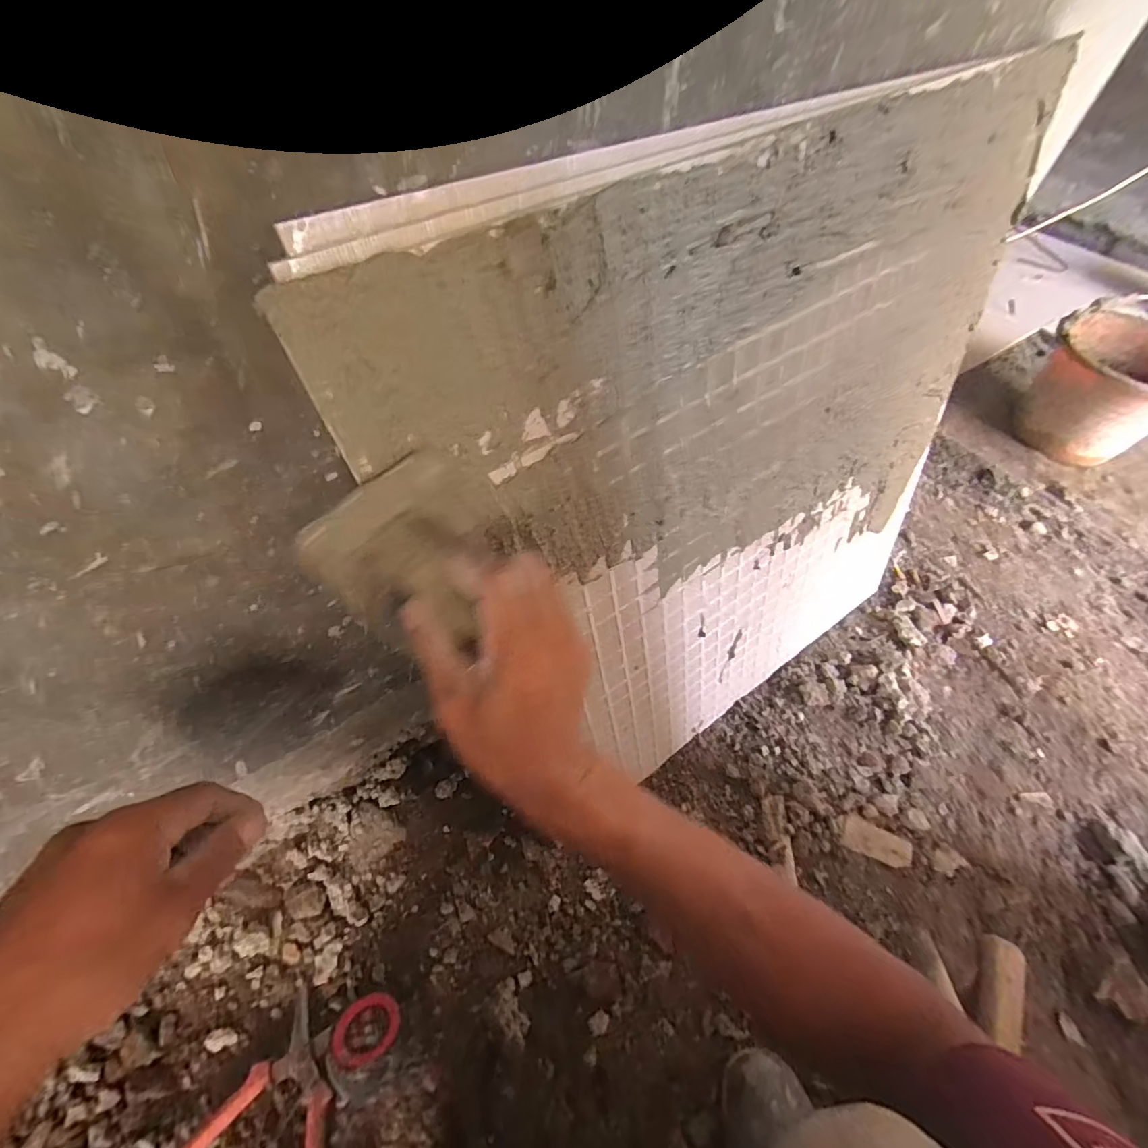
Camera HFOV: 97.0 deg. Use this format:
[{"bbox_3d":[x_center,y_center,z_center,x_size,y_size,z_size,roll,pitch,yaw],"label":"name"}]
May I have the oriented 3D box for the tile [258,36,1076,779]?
[{"bbox_3d":[0.179,-0.028,0.502,0.592,0.624,0.023,-32,48,-19],"label":"tile"}]

